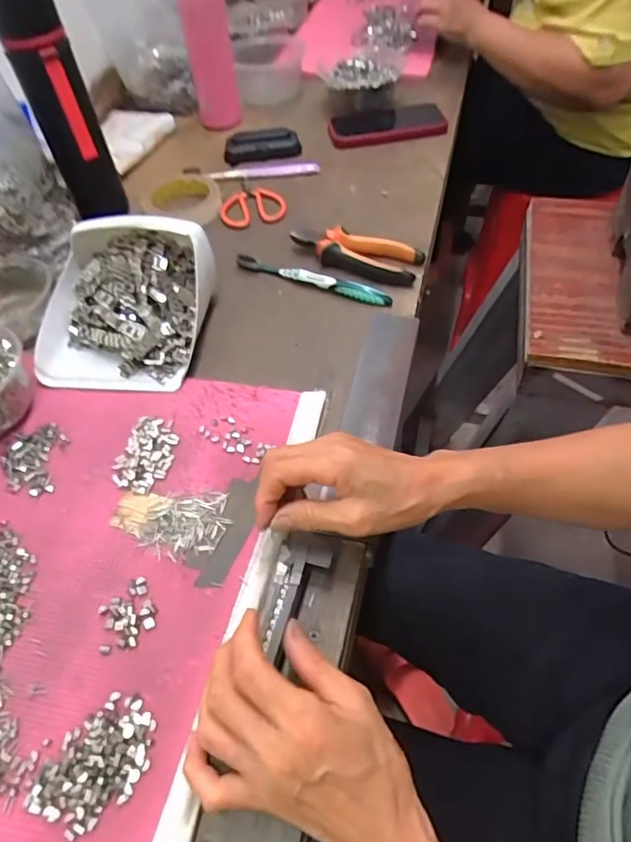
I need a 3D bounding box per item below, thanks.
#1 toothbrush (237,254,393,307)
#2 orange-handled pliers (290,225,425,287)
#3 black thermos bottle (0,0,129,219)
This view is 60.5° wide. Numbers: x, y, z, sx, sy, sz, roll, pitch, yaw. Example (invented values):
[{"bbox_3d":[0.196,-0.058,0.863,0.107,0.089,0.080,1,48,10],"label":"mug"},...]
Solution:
[{"bbox_3d":[-0.003,-0.155,0.593,0.182,0.023,0.013,19,56,18],"label":"toothbrush"},{"bbox_3d":[0.044,-0.188,0.610,0.147,0.028,0.050,19,56,19],"label":"orange-handled pliers"},{"bbox_3d":[-0.277,-0.342,0.597,0.063,0.237,0.055,-25,54,-13],"label":"black thermos bottle"}]

